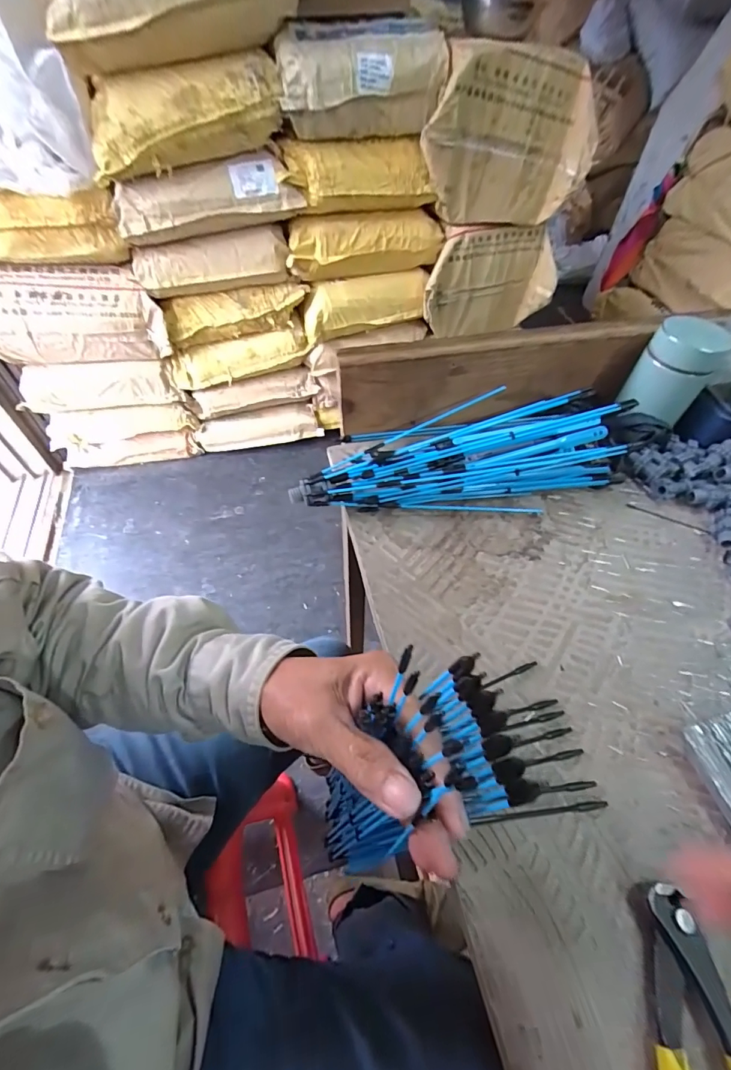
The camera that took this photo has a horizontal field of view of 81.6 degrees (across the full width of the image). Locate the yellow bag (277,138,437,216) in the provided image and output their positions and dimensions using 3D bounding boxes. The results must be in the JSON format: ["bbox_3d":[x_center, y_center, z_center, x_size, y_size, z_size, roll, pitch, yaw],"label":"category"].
[{"bbox_3d":[-0.016,-0.919,1.091,0.372,0.134,0.133,-19,56,-14],"label":"yellow bag"}]

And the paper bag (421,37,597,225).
[{"bbox_3d":[0.351,-0.980,1.061,0.410,0.323,0.153,-5,54,-5],"label":"paper bag"}]

